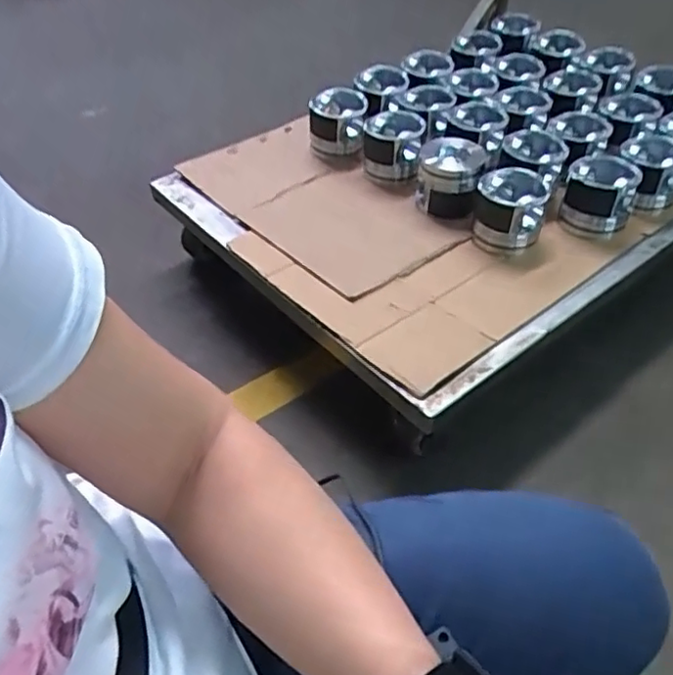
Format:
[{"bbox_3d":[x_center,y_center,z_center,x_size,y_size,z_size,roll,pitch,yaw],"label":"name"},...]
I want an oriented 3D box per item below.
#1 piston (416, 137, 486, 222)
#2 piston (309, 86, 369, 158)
[{"bbox_3d":[0.193,-0.272,1.082,0.106,0.108,0.109,-1,46,1],"label":"piston"},{"bbox_3d":[0.003,-0.390,1.166,0.105,0.086,0.108,2,46,3],"label":"piston"}]

